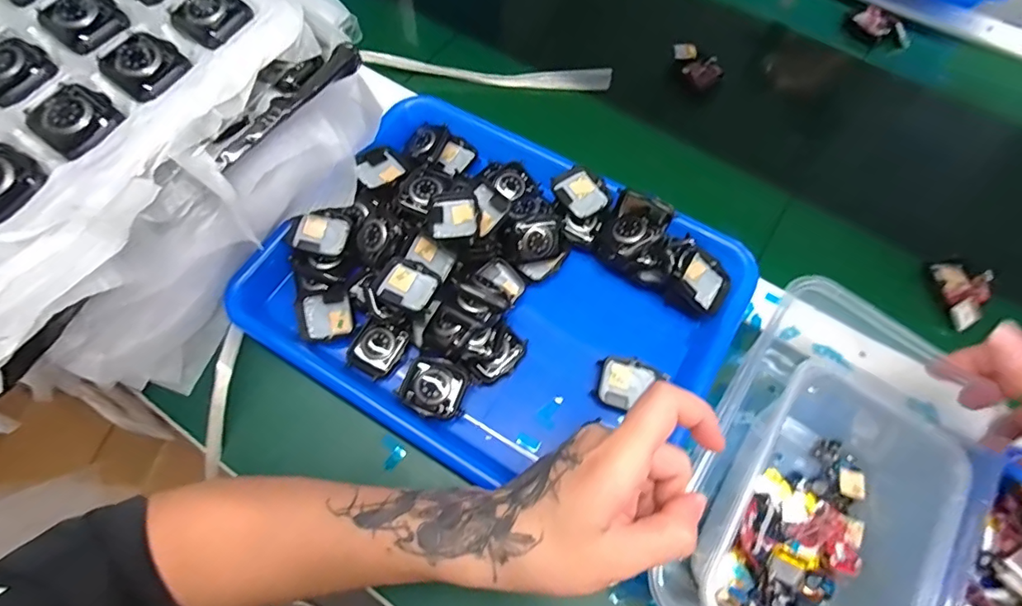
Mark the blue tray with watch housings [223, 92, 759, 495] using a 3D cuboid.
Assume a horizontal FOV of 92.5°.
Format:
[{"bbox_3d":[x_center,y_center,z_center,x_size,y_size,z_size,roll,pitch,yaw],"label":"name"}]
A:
[{"bbox_3d":[-0.012,-0.013,0.365,0.318,0.051,0.248,31,70,13],"label":"blue tray with watch housings"}]

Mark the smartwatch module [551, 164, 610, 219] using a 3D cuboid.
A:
[{"bbox_3d":[0.055,-0.089,0.392,0.033,0.010,0.041,-32,70,-13],"label":"smartwatch module"}]

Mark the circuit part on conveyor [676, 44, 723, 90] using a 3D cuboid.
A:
[{"bbox_3d":[0.185,-0.235,0.483,0.032,0.010,0.053,-26,68,-11],"label":"circuit part on conveyor"}]

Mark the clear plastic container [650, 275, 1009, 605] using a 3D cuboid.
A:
[{"bbox_3d":[0.197,0.104,0.302,0.136,0.077,0.253,30,69,13],"label":"clear plastic container"}]

